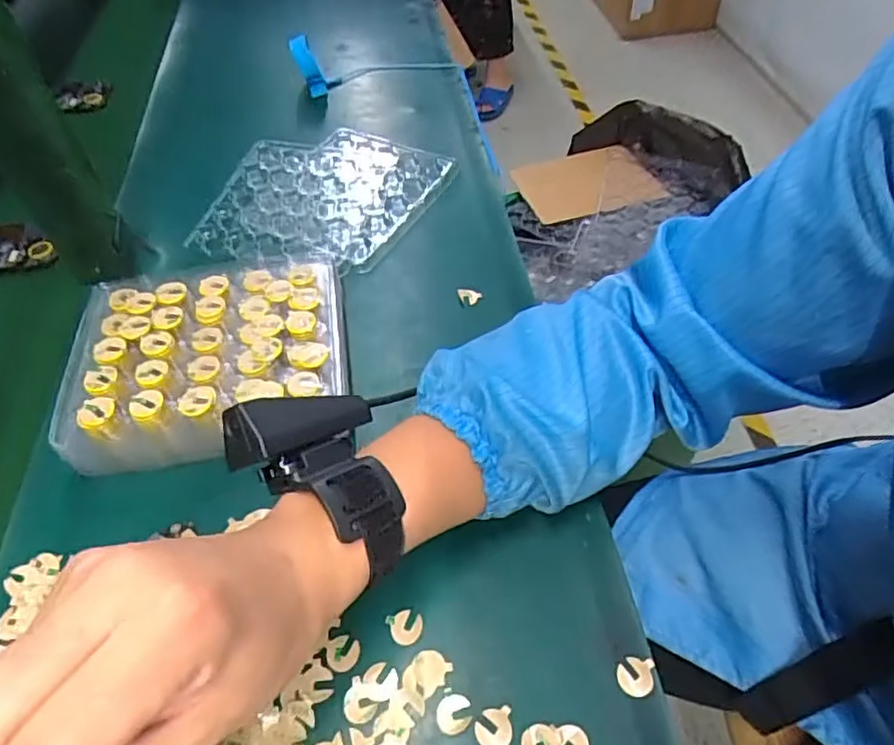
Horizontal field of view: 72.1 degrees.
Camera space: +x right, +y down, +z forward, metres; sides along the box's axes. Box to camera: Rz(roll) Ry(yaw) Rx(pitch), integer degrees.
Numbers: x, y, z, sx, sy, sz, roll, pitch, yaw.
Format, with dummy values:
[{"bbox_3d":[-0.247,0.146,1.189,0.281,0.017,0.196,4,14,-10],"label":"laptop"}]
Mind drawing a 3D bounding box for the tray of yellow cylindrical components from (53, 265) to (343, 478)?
[{"bbox_3d":[-0.165,-0.015,0.431,0.182,0.043,0.150,-7,52,-8],"label":"tray of yellow cylindrical components"}]

